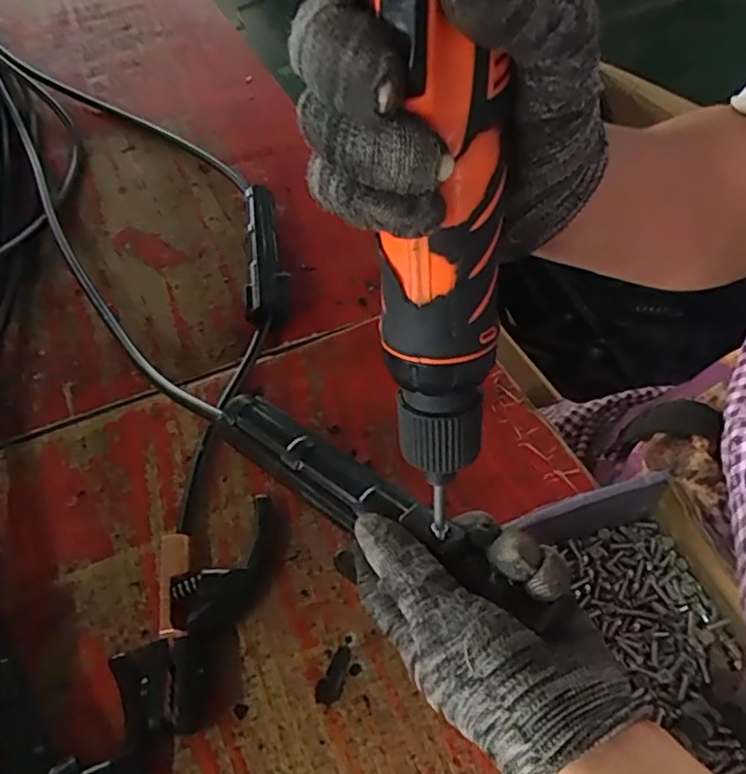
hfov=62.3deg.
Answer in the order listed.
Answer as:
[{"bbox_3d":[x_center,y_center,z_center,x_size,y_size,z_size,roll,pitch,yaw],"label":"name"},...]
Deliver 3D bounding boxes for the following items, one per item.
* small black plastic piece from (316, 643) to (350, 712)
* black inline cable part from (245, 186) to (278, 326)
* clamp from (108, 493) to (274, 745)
[{"bbox_3d":[-0.020,0.152,0.324,0.013,0.004,0.031,23,57,21],"label":"small black plastic piece"},{"bbox_3d":[-0.091,-0.112,0.515,0.024,0.030,0.155,-8,52,-2],"label":"black inline cable part"},{"bbox_3d":[-0.099,0.118,0.343,0.058,0.022,0.132,9,53,12],"label":"clamp"}]

